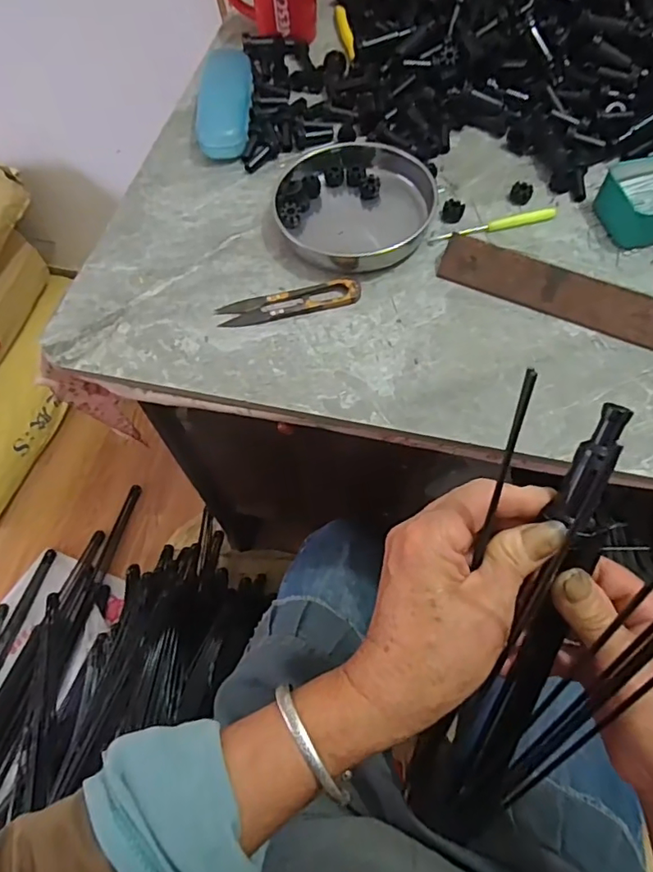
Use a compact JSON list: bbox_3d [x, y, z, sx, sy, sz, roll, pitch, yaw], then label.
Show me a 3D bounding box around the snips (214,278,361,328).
[{"bbox_3d":[-0.031,-0.109,0.439,0.115,0.010,0.025,-11,63,-3],"label":"snips"}]

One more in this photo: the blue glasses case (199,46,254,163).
[{"bbox_3d":[-0.103,-0.352,0.555,0.046,0.028,0.149,0,67,1],"label":"blue glasses case"}]

